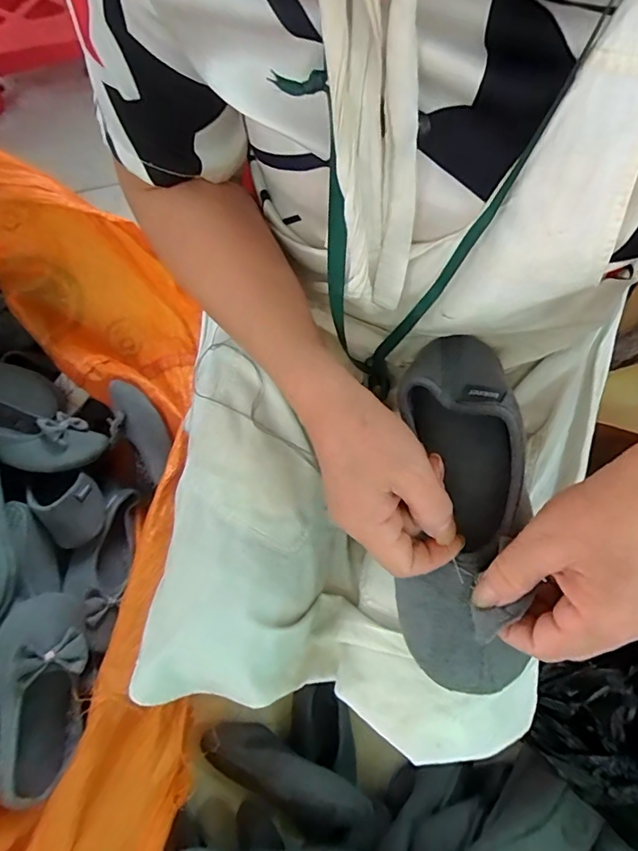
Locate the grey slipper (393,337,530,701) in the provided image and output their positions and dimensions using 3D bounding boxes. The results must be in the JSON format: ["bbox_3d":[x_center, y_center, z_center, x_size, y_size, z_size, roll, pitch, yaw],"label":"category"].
[{"bbox_3d":[0.095,0.045,0.325,0.087,0.051,0.237,7,71,2],"label":"grey slipper"}]

